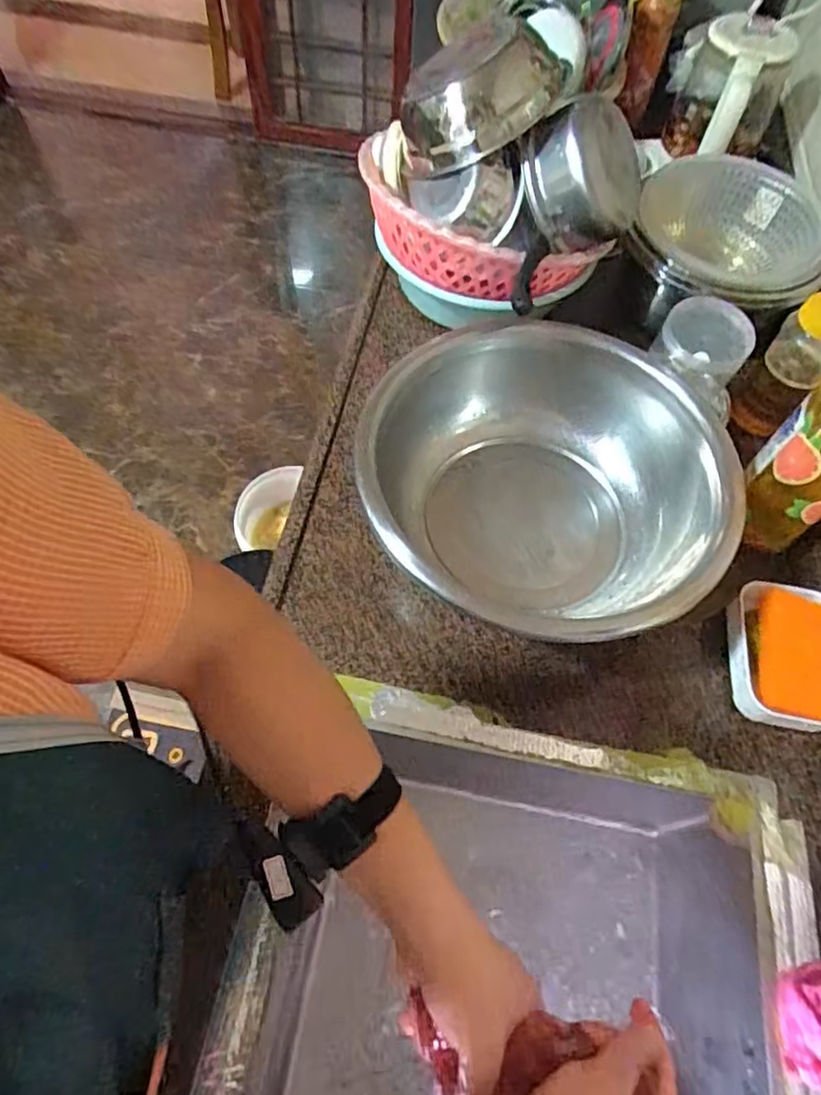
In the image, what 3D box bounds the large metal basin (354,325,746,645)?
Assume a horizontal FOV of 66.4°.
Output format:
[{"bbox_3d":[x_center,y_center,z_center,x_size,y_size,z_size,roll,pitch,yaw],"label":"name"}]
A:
[{"bbox_3d":[0.134,-0.057,0.682,0.349,0.136,0.366,2,61,-3],"label":"large metal basin"}]

